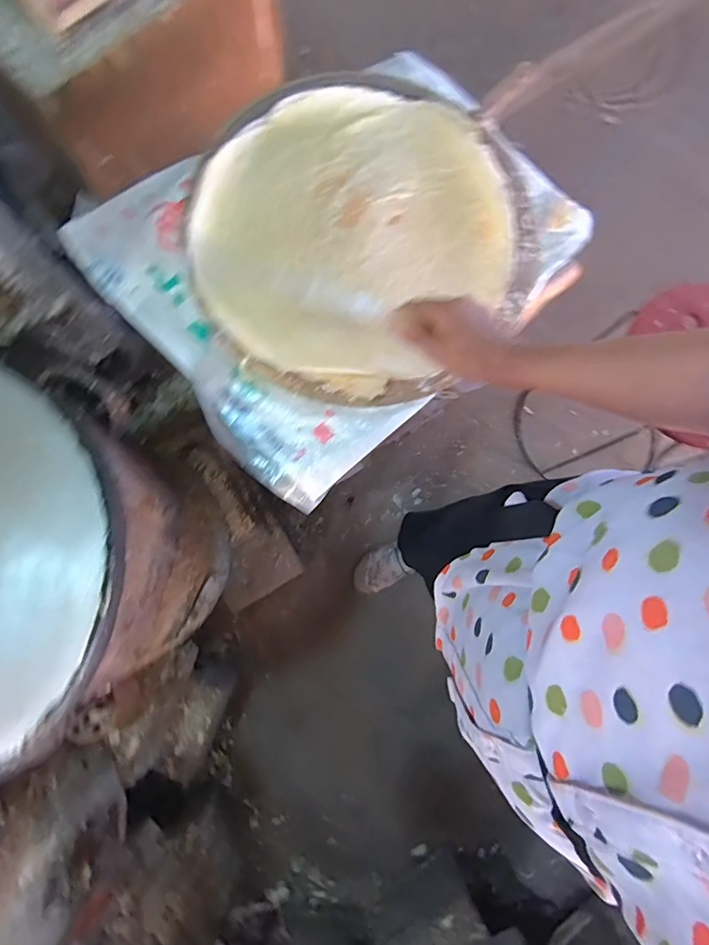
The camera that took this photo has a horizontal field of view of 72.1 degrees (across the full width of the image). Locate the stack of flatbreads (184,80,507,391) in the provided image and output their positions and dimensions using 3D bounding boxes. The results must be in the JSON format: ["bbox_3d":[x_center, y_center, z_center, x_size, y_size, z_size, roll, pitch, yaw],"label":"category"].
[{"bbox_3d":[-0.005,-0.283,0.574,0.342,0.041,0.357,39,83,7],"label":"stack of flatbreads"}]

